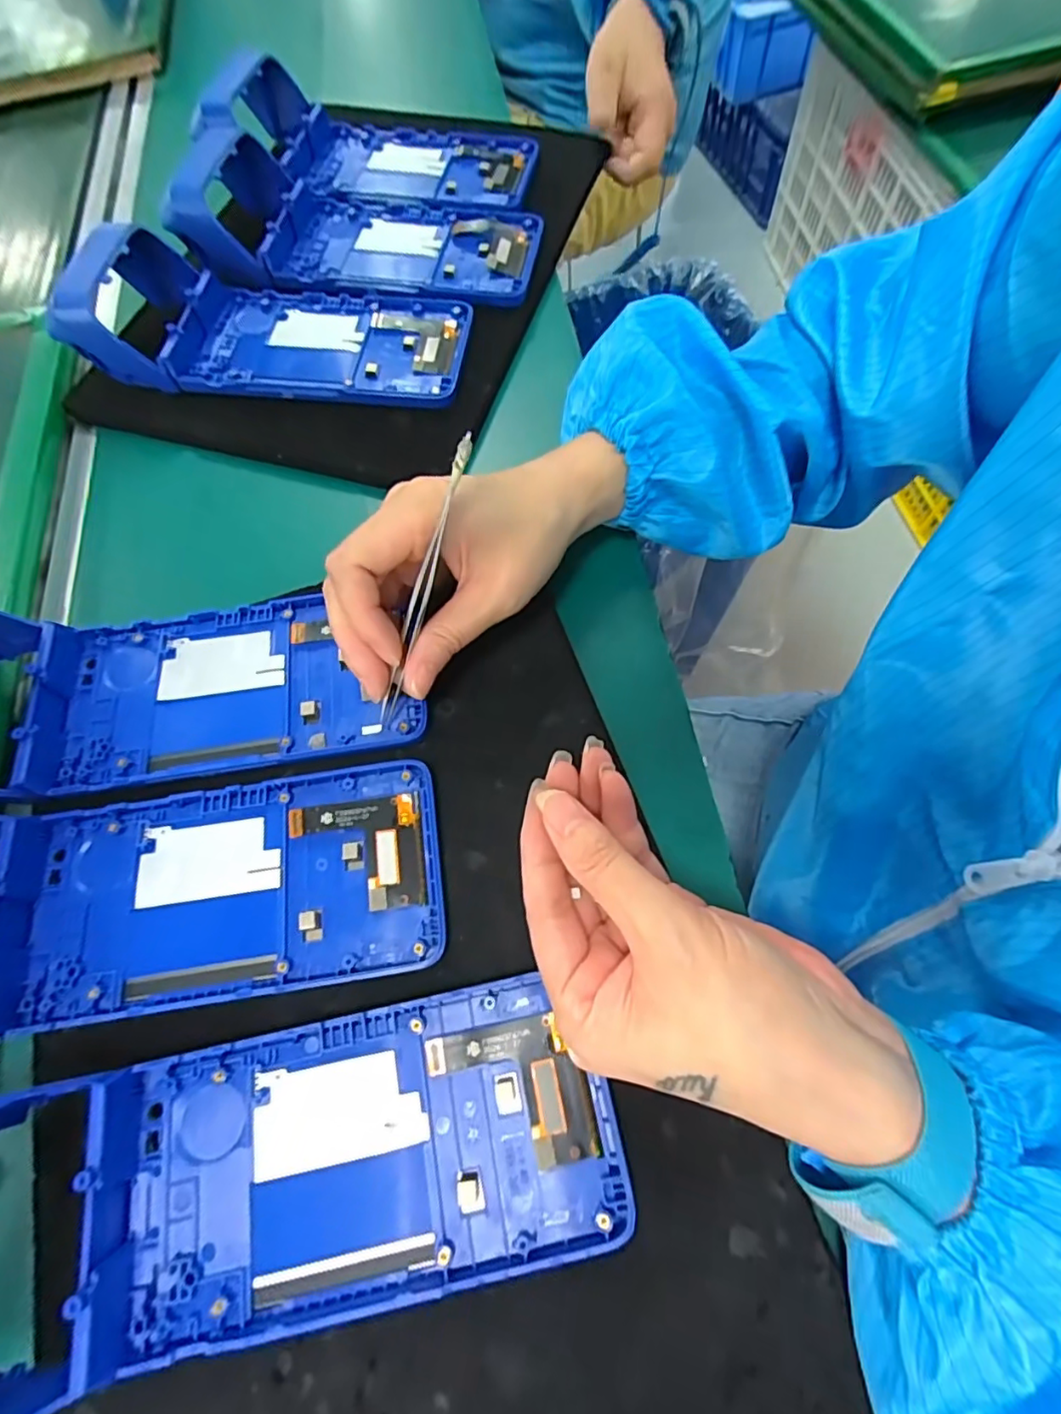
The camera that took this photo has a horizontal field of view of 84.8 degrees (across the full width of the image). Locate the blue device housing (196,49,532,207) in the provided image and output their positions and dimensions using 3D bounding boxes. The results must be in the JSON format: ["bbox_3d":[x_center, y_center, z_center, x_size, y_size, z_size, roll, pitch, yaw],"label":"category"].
[{"bbox_3d":[-0.105,-0.384,0.384,0.211,0.036,0.094,5,68,4],"label":"blue device housing"}]

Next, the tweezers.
[{"bbox_3d":[-0.042,-0.042,0.222,0.005,0.122,0.008,34,35,14],"label":"tweezers"}]

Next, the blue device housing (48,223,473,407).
[{"bbox_3d":[-0.145,-0.223,0.323,0.211,0.037,0.084,6,69,4],"label":"blue device housing"}]

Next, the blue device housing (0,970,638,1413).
[{"bbox_3d":[-0.077,0.144,0.173,0.207,0.048,0.079,-12,68,-3],"label":"blue device housing"}]

